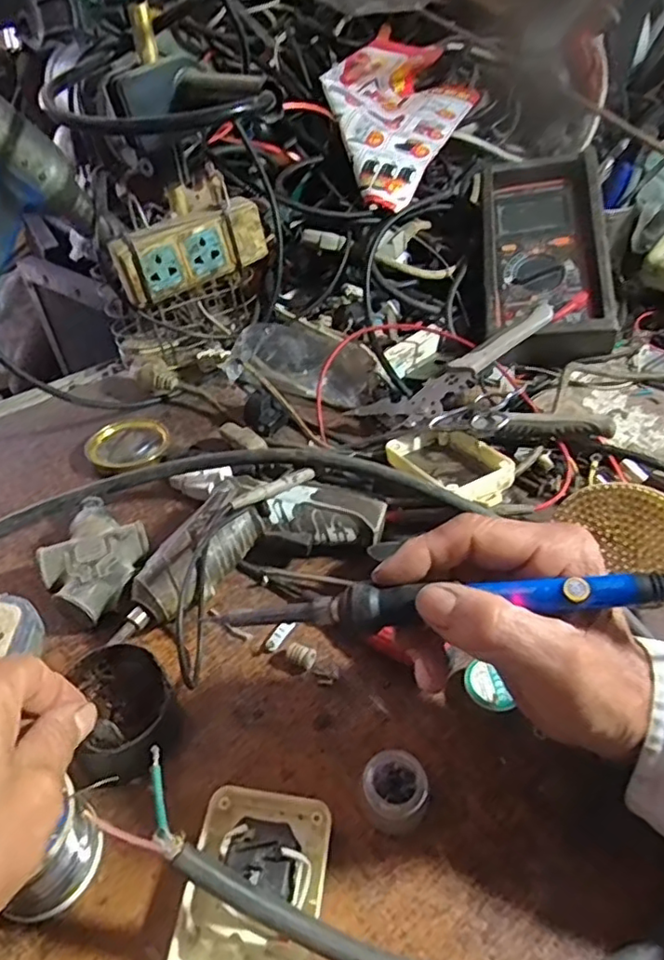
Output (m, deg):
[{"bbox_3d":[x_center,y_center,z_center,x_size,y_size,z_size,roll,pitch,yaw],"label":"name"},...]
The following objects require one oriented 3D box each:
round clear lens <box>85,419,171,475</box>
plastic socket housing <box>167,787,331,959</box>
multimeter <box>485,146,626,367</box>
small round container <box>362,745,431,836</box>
[{"bbox_3d":[-0.171,-0.030,0.510,0.057,0.015,0.066,20,49,24],"label":"round clear lens"},{"bbox_3d":[-0.035,0.186,0.265,0.059,0.027,0.089,4,44,9],"label":"plastic socket housing"},{"bbox_3d":[0.196,-0.222,0.572,0.112,0.058,0.242,0,67,5],"label":"multimeter"},{"bbox_3d":[0.031,0.154,0.299,0.031,0.022,0.031,-3,44,3],"label":"small round container"}]

